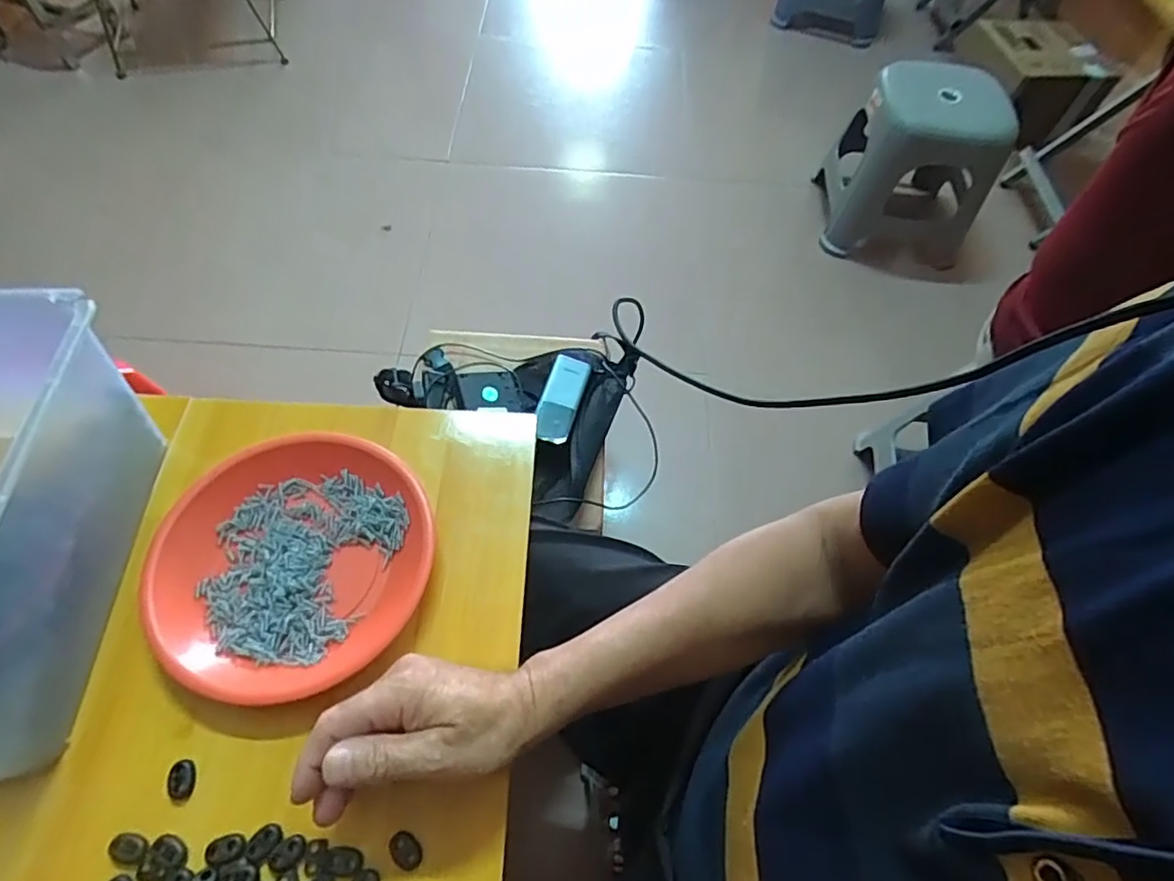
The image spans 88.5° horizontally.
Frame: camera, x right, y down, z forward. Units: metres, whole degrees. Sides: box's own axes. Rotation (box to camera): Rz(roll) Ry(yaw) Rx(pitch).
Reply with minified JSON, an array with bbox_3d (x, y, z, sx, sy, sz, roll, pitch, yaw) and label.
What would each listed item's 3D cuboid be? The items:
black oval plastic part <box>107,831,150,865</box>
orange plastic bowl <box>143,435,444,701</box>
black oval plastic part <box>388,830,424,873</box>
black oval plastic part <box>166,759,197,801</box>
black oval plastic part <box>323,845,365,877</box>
[{"bbox_3d":[-0.271,0.242,0.357,0.022,0.007,0.014,16,60,6],"label":"black oval plastic part"},{"bbox_3d":[-0.209,0.085,0.434,0.179,0.028,0.185,1,59,-2],"label":"orange plastic bowl"},{"bbox_3d":[-0.109,0.248,0.363,0.016,0.004,0.022,-33,66,-20],"label":"black oval plastic part"},{"bbox_3d":[-0.251,0.210,0.374,0.013,0.006,0.022,-9,60,-9],"label":"black oval plastic part"},{"bbox_3d":[-0.145,0.251,0.359,0.023,0.004,0.014,7,59,1],"label":"black oval plastic part"}]

